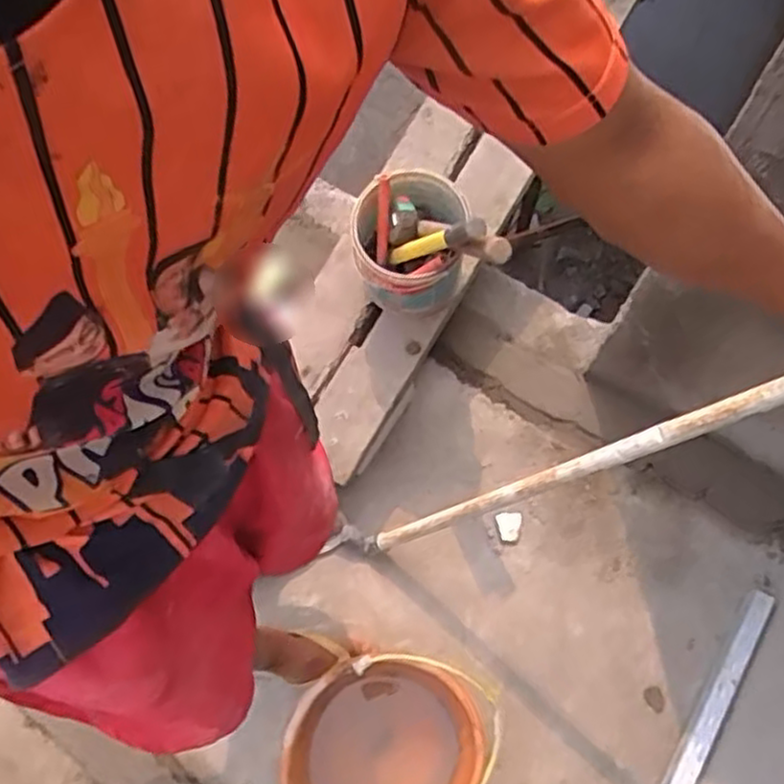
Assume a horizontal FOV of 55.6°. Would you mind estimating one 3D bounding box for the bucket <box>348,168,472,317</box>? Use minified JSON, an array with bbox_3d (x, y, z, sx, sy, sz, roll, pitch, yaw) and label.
[{"bbox_3d":[0.026,-0.231,1.234,0.168,0.199,0.182,0,69,-1],"label":"bucket"}]

